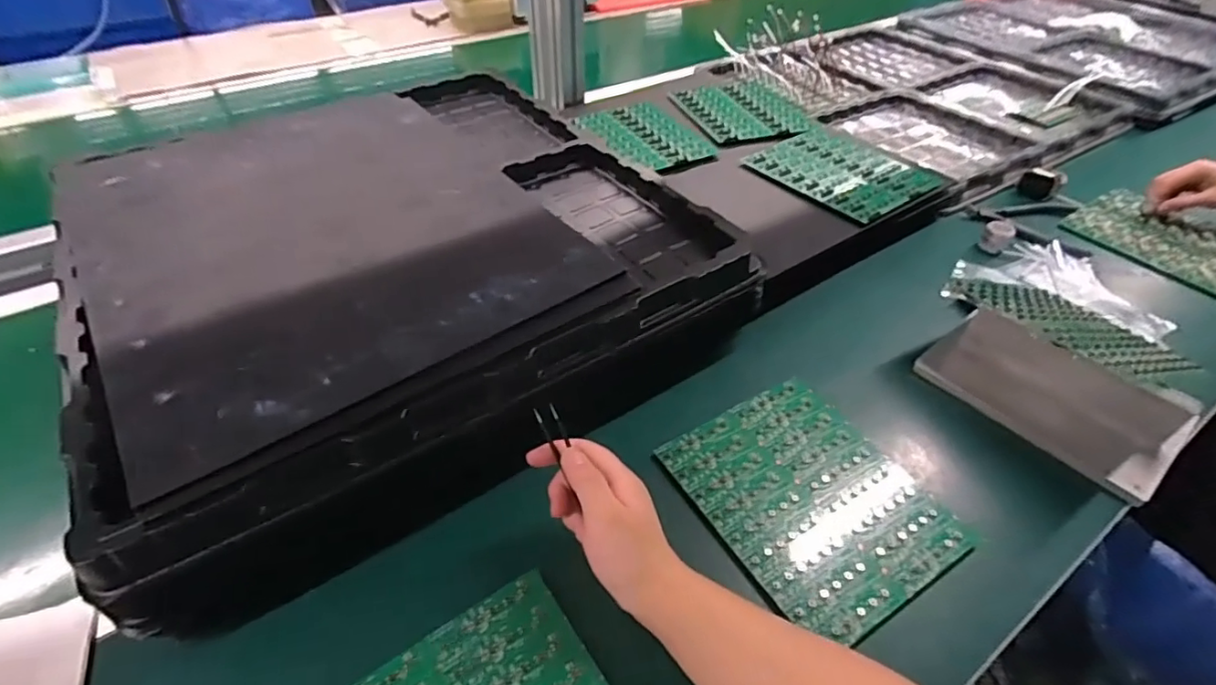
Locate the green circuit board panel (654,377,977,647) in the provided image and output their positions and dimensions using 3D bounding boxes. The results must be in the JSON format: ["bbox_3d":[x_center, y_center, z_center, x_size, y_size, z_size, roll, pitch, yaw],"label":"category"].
[{"bbox_3d":[0.162,0.124,0.468,0.164,0.010,0.195,-23,48,-23],"label":"green circuit board panel"}]

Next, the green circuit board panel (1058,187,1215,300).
[{"bbox_3d":[0.718,-0.136,0.737,0.154,0.014,0.197,-25,49,-25],"label":"green circuit board panel"}]

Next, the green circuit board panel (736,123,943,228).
[{"bbox_3d":[0.305,-0.225,0.749,0.173,0.008,0.199,-26,49,-25],"label":"green circuit board panel"}]

